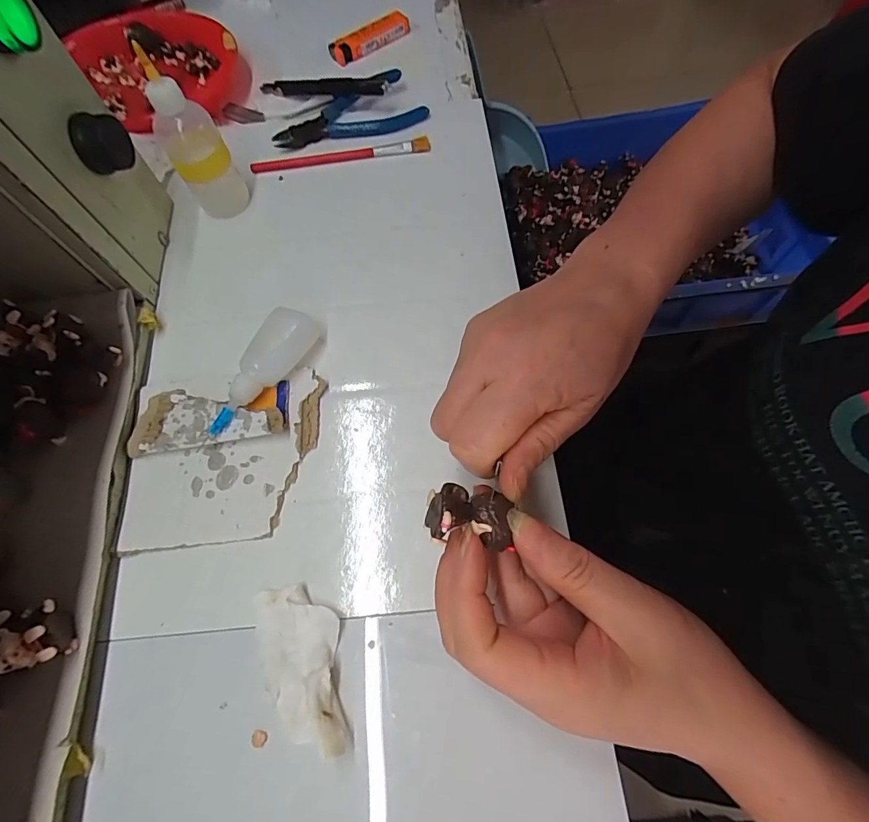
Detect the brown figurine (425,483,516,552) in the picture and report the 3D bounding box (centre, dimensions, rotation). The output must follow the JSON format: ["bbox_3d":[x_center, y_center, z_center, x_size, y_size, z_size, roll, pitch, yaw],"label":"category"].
[{"bbox_3d":[0.014,0.043,0.189,0.036,0.017,0.025,5,67,2],"label":"brown figurine"}]

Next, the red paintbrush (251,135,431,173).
[{"bbox_3d":[-0.076,-0.208,0.366,0.145,0.006,0.011,-9,67,-3],"label":"red paintbrush"}]

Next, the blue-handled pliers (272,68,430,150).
[{"bbox_3d":[-0.074,-0.256,0.385,0.127,0.012,0.071,-15,67,-5],"label":"blue-handled pliers"}]

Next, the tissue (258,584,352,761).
[{"bbox_3d":[-0.068,0.125,0.221,0.043,0.018,0.073,-10,67,-3],"label":"tissue"}]

